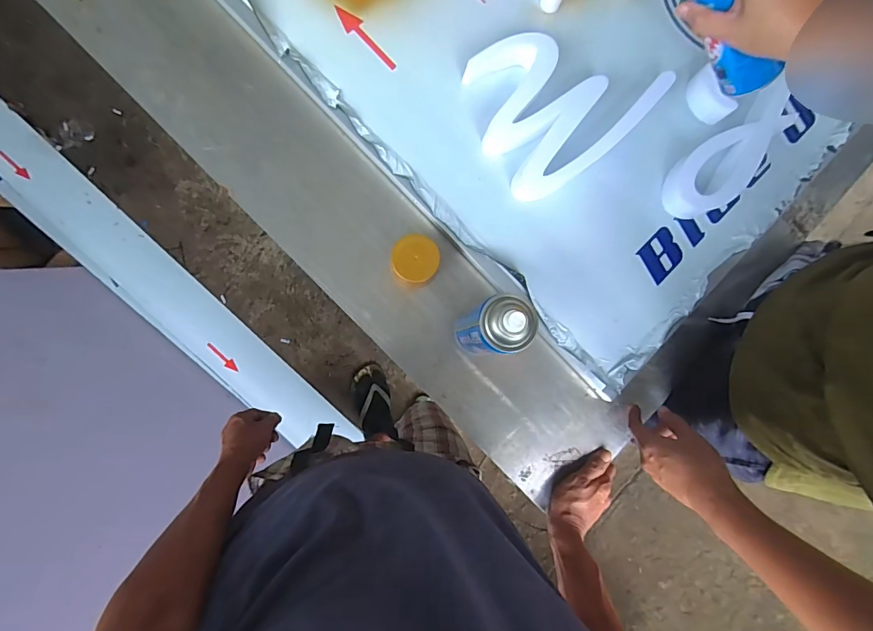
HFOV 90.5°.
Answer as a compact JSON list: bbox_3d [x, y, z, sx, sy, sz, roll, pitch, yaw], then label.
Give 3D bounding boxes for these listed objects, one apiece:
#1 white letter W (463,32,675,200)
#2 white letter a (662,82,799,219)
[{"bbox_3d":[0.177,-0.310,0.601,0.267,0.031,0.216,-34,91,-4],"label":"white letter W"},{"bbox_3d":[0.428,-0.228,0.621,0.234,0.042,0.087,-37,91,-6],"label":"white letter a"}]

